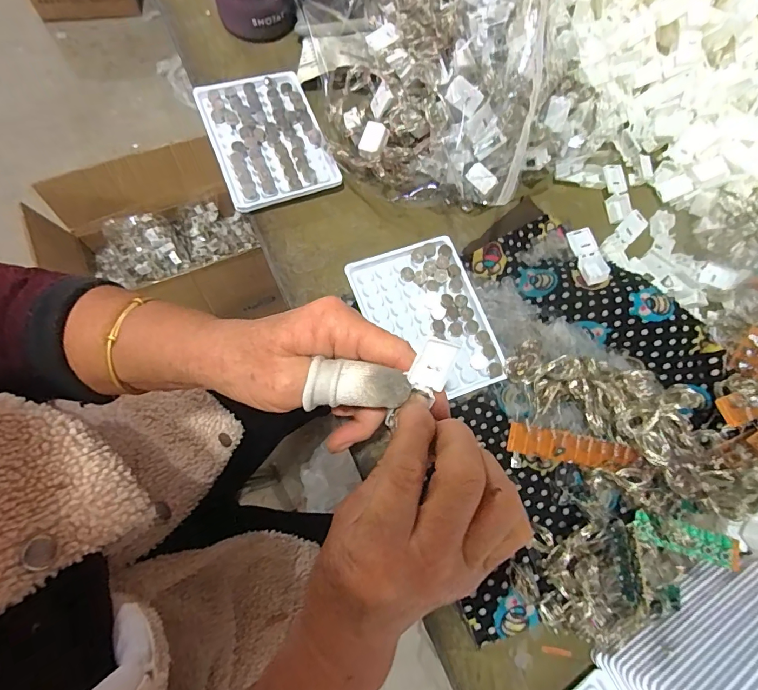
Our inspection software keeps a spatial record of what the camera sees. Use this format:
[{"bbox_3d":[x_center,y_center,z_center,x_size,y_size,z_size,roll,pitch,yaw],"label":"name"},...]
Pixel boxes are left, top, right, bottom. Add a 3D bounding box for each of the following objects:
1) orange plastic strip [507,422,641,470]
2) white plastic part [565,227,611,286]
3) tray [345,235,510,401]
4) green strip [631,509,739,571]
[{"bbox_3d":[0.146,0.078,0.323,0.095,0.008,0.023,12,101,-4],"label":"orange plastic strip"},{"bbox_3d":[0.182,-0.079,0.374,0.021,0.006,0.057,-13,58,14],"label":"white plastic part"},{"bbox_3d":[0.040,-0.020,0.348,0.093,0.013,0.129,-19,76,-13],"label":"tray"},{"bbox_3d":[0.215,0.137,0.302,0.064,0.006,0.020,14,66,19],"label":"green strip"}]

